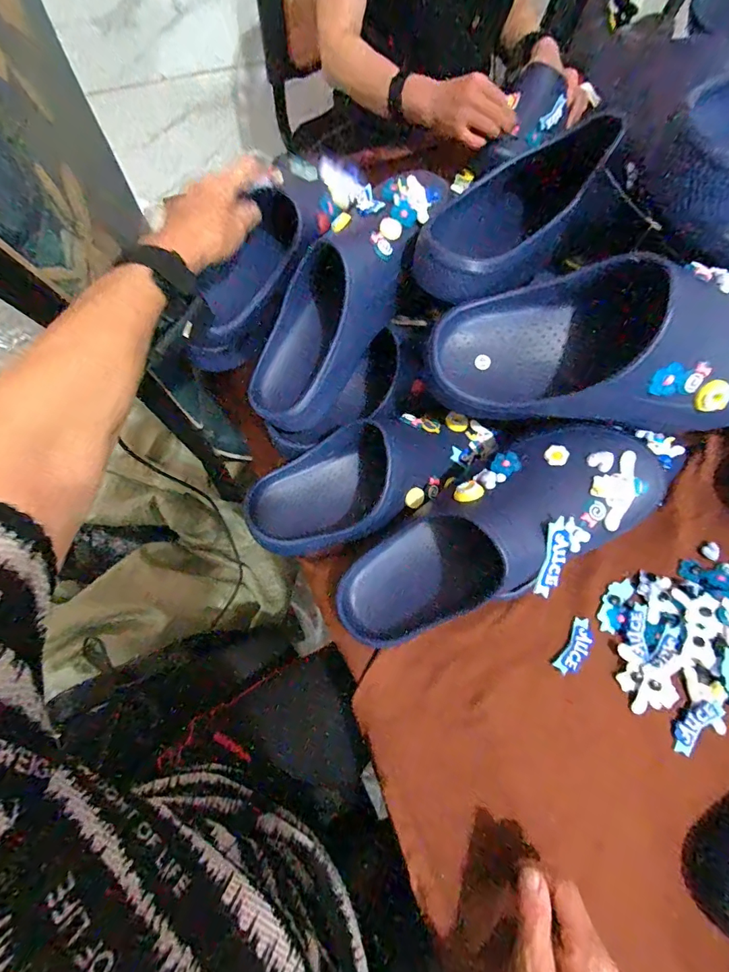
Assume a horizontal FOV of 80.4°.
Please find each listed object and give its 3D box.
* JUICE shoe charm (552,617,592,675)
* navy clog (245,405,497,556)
[{"bbox_3d":[0.216,0.163,0.439,0.023,0.008,0.059,38,70,14],"label":"JUICE shoe charm"},{"bbox_3d":[0.003,-0.008,0.452,0.259,0.084,0.114,-25,68,9],"label":"navy clog"}]

